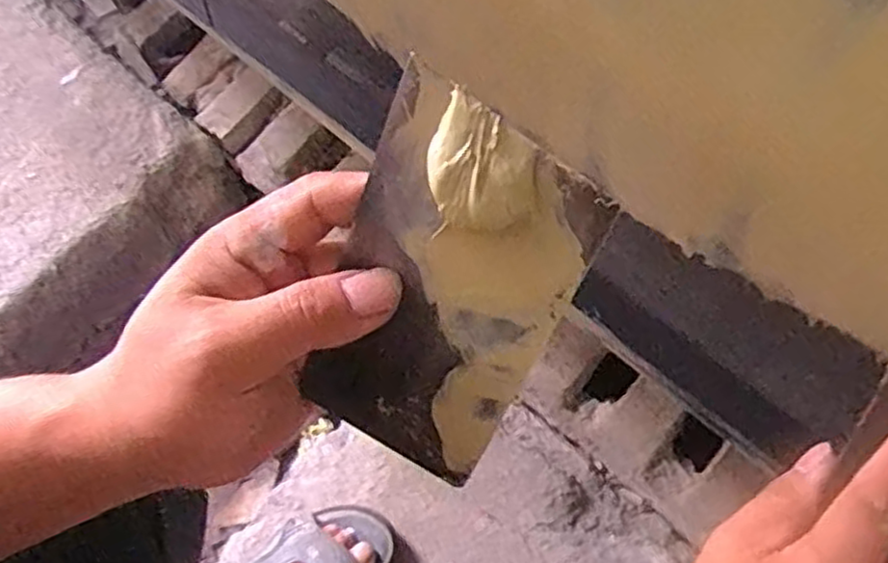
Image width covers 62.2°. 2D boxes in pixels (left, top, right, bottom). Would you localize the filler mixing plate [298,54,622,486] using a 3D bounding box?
[{"bbox_3d":[-0.002,0.009,0.239,0.072,0.131,0.012,29,32,9],"label":"filler mixing plate"}]

